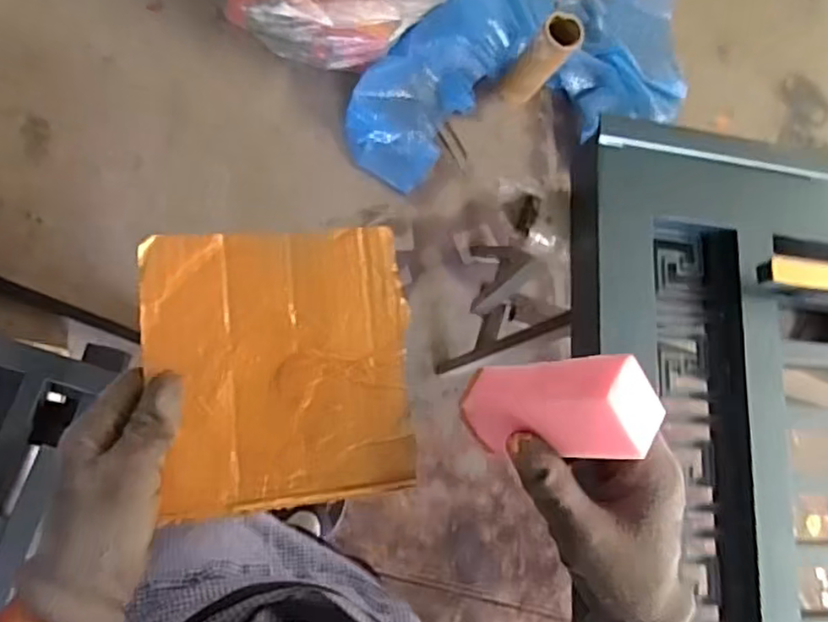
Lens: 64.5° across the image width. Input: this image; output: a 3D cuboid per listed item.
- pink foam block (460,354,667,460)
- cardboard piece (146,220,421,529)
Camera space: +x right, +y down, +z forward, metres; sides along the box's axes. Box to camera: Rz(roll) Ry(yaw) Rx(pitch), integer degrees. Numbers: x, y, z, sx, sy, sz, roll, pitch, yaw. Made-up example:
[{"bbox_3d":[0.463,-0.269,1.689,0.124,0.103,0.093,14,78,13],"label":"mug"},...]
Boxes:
[{"bbox_3d":[0.066,0.050,0.331,0.102,0.036,0.039,-10,46,48],"label":"pink foam block"},{"bbox_3d":[-0.077,0.032,0.388,0.148,0.010,0.158,-4,82,-14],"label":"cardboard piece"}]

